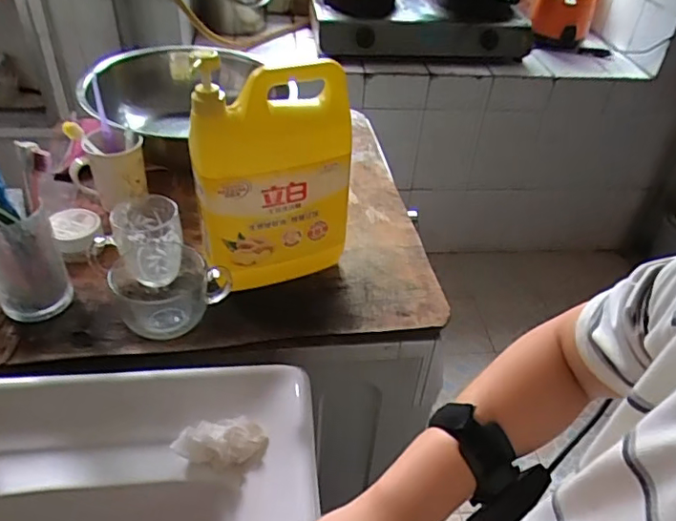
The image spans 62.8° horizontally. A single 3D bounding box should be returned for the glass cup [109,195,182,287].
[{"bbox_3d":[-0.232,-0.022,0.684,0.077,0.090,0.087,-8,44,-14],"label":"glass cup"}]

